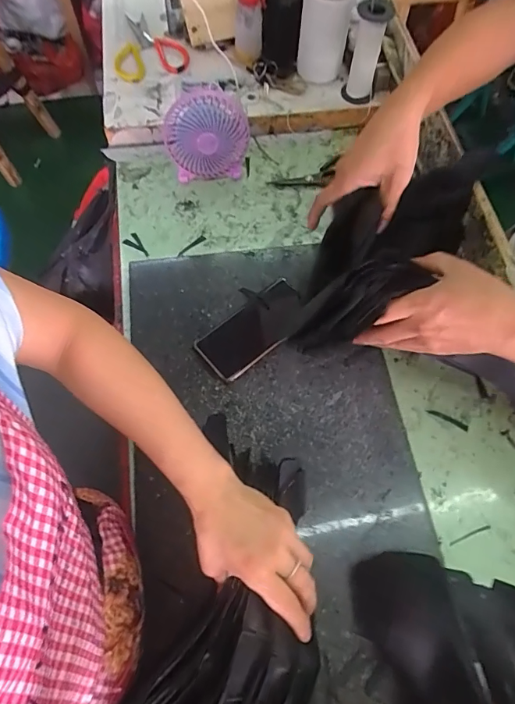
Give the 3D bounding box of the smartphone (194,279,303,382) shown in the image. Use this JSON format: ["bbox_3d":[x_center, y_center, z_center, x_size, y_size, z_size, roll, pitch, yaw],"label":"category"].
[{"bbox_3d":[-0.002,-0.032,0.607,0.159,0.013,0.092,-40,60,-13],"label":"smartphone"}]

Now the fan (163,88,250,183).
[{"bbox_3d":[-0.079,-0.347,0.726,0.136,0.123,0.089,-14,67,-8],"label":"fan"}]

